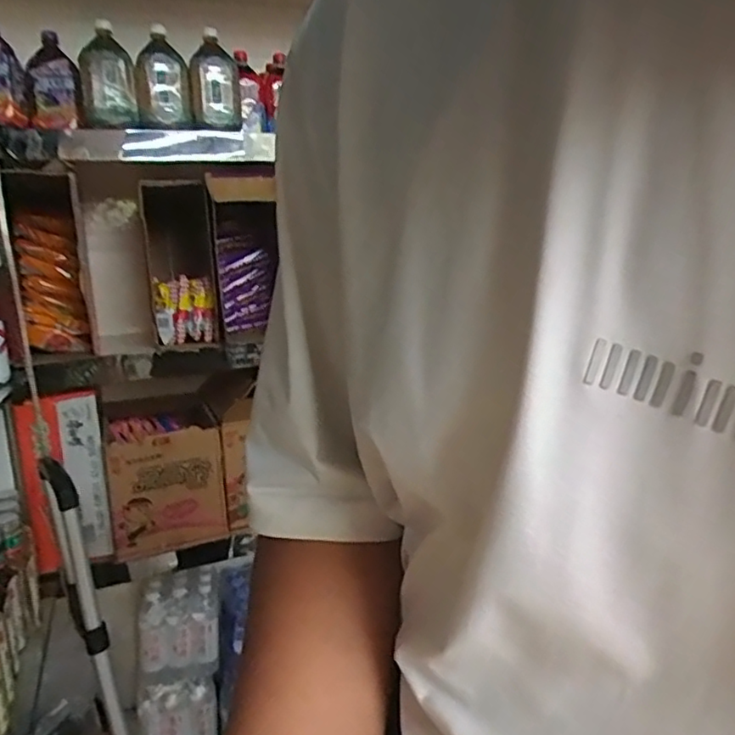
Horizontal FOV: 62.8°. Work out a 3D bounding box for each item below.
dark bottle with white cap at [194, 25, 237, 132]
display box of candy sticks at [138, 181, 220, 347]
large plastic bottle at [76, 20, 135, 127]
[{"bbox_3d":[-0.306,-0.585,1.215,0.073,0.197,0.069,-5,10,-10],"label":"dark bottle with white cap"},{"bbox_3d":[-0.376,-0.205,1.219,0.130,0.314,0.125,-6,11,-15],"label":"display box of candy sticks"},{"bbox_3d":[-0.501,-0.553,1.140,0.094,0.183,0.070,-8,11,-25],"label":"large plastic bottle"}]

